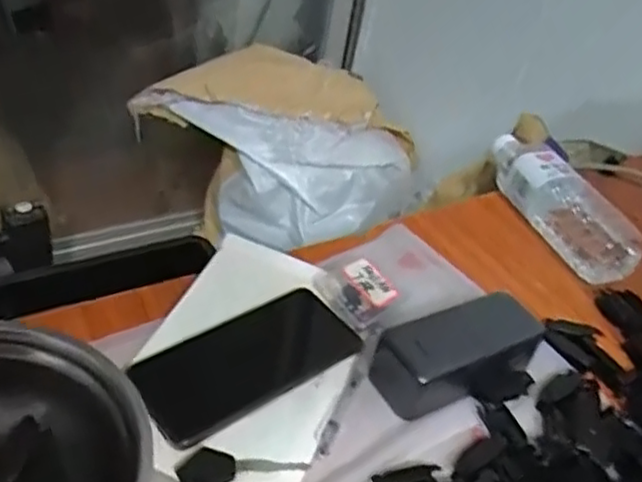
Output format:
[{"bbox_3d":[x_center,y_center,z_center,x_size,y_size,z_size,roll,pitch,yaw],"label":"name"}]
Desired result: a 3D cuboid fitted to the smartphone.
[{"bbox_3d":[-0.051,0.089,0.509,0.163,0.014,0.077,-20,47,-34],"label":"smartphone"}]

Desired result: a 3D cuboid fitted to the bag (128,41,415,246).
[{"bbox_3d":[-0.081,-0.151,1.246,0.498,0.316,0.193,5,37,-8],"label":"bag"}]

